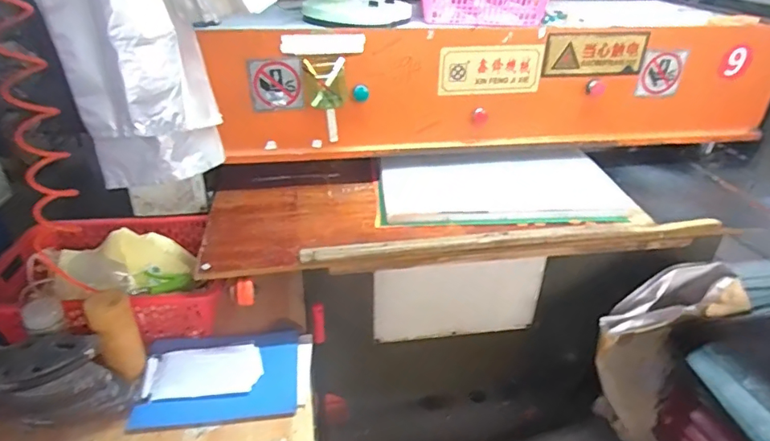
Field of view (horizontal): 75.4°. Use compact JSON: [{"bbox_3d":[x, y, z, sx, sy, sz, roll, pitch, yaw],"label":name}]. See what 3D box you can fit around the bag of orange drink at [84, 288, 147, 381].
[{"bbox_3d":[-0.546,0.233,1.016,0.075,0.183,0.092,-21,37,-32],"label":"bag of orange drink"}]

